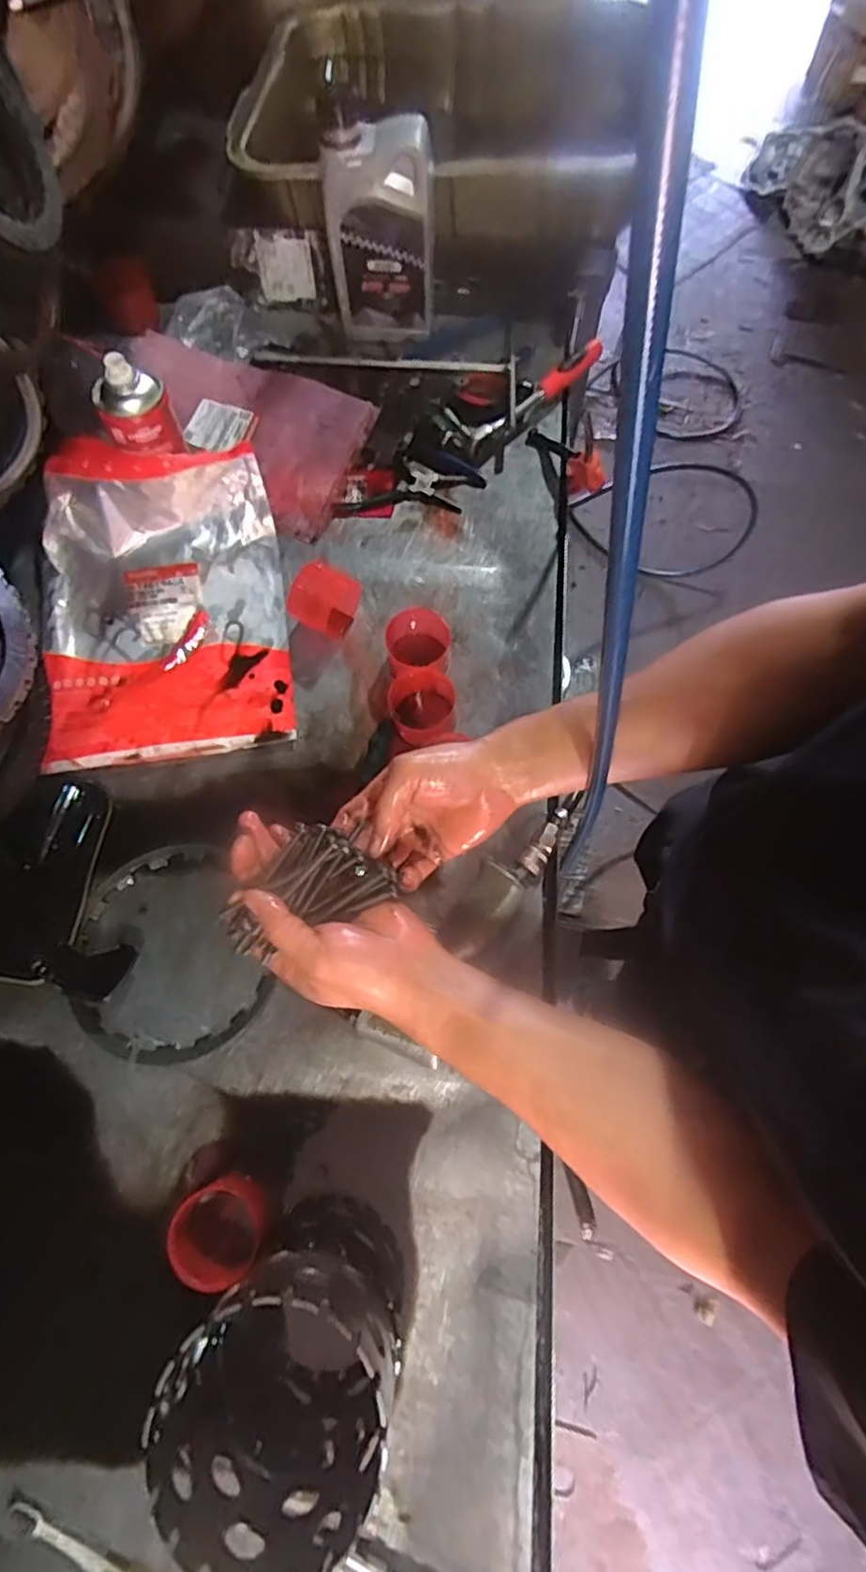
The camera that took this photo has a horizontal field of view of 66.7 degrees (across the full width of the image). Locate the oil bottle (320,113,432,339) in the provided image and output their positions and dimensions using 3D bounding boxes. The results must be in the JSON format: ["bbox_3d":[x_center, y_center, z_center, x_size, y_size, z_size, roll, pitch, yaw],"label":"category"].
[{"bbox_3d":[-0.058,-0.610,0.729,0.114,0.179,0.055,-8,71,-3],"label":"oil bottle"}]

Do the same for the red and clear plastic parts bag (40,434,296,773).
[{"bbox_3d":[-0.290,-0.198,0.673,0.253,0.099,0.322,-8,71,-1],"label":"red and clear plastic parts bag"}]

